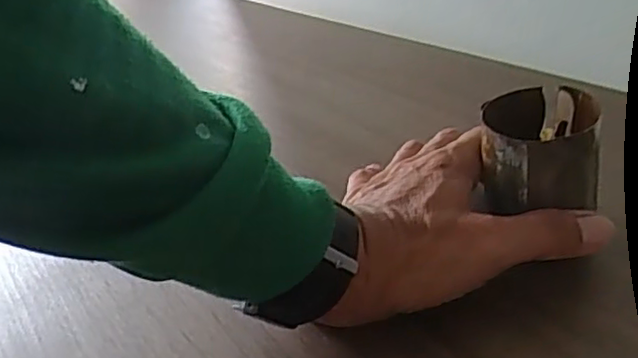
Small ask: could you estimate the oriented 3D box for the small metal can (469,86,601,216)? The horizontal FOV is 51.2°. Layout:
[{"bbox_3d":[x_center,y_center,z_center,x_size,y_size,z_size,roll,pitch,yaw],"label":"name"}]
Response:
[{"bbox_3d":[0.111,-0.015,0.335,0.056,0.041,0.064,5,31,22],"label":"small metal can"}]

